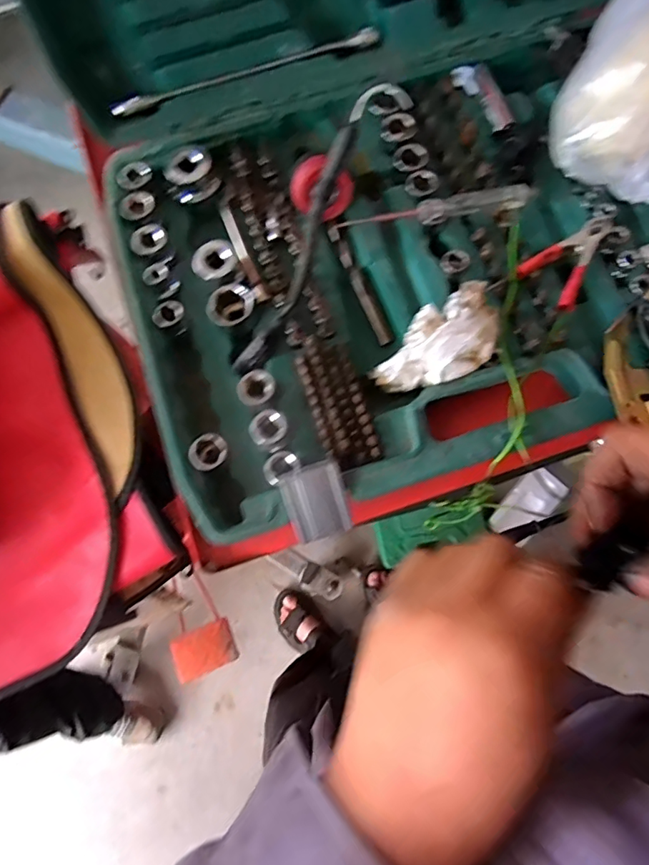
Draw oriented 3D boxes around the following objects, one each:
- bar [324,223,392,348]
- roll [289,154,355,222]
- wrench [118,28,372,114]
[{"bbox_3d":[0.027,-0.116,0.390,0.011,0.011,0.101,-25,79,-4],"label":"bar"},{"bbox_3d":[-0.002,-0.183,0.371,0.044,0.043,0.017,-22,35,11],"label":"roll"},{"bbox_3d":[-0.064,-0.291,0.399,0.218,0.012,0.017,-16,79,-3],"label":"wrench"}]

